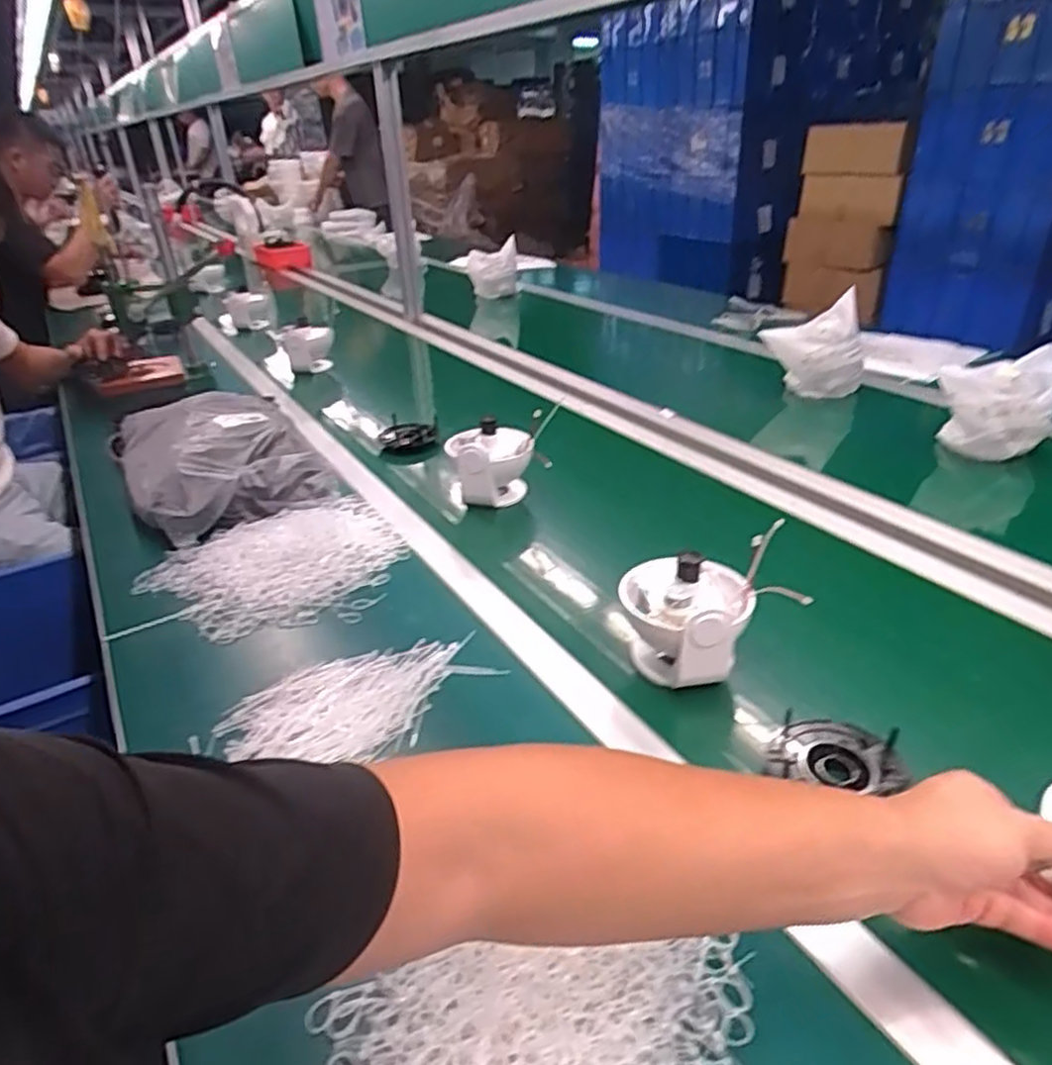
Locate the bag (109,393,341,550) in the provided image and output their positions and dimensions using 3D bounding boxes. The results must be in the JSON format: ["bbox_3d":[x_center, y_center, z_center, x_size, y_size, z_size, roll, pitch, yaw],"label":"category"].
[{"bbox_3d":[-0.456,-0.113,1.068,0.246,0.104,0.341,-18,34,-27],"label":"bag"}]

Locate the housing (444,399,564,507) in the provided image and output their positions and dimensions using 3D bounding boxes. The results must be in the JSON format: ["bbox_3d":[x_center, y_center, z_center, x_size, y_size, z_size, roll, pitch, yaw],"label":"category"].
[{"bbox_3d":[-0.037,-0.090,1.007,0.135,0.128,0.085,-24,37,-33],"label":"housing"}]

